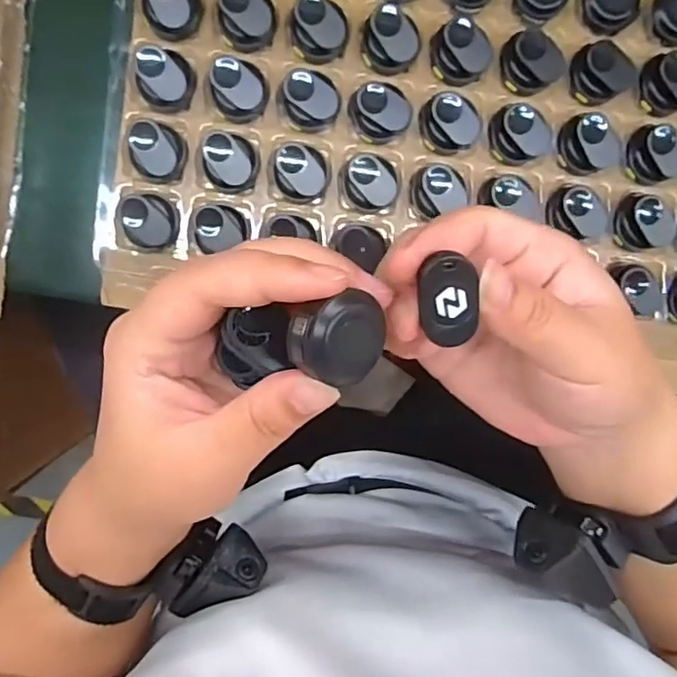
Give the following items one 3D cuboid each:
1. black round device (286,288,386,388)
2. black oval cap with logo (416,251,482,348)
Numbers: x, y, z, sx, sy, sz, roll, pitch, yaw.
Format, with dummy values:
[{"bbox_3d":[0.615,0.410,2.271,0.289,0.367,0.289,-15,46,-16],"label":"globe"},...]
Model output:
[{"bbox_3d":[-0.003,0.001,0.179,0.031,0.018,0.027,-29,118,-26],"label":"black round device"},{"bbox_3d":[0.033,-0.012,0.178,0.017,0.007,0.025,-8,96,-1],"label":"black oval cap with logo"}]

